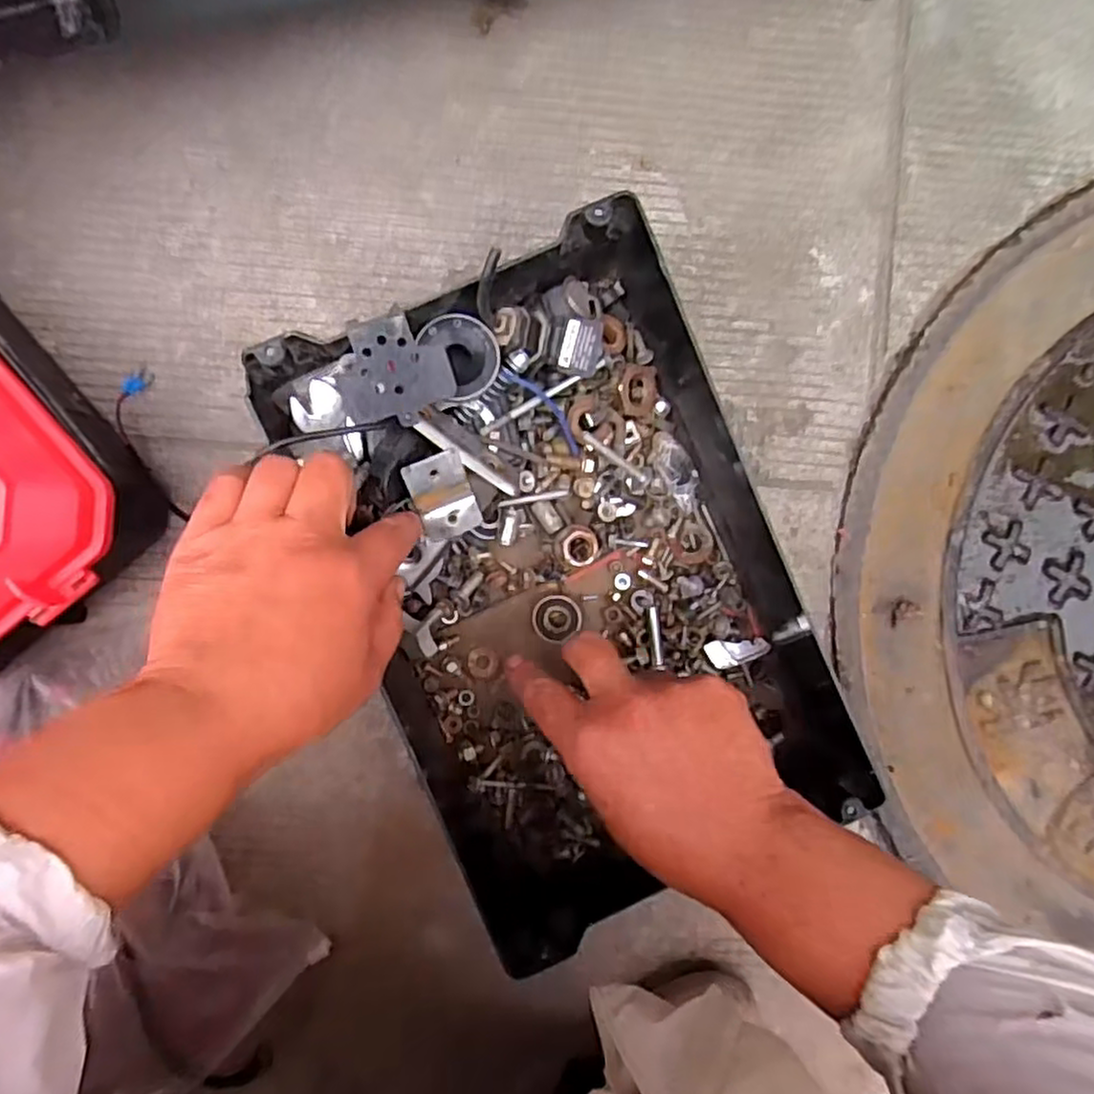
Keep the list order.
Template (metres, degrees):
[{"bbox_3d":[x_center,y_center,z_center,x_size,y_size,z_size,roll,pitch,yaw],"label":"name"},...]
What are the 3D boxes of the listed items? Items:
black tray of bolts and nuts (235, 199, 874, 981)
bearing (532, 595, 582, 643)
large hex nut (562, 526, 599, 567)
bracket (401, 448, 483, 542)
[{"bbox_3d":[0.019,0.017,0.391,0.240,0.087,0.329,-23,94,-1],"label":"black tray of bolts and nuts"},{"bbox_3d":[0.005,0.042,0.426,0.028,0.013,0.026,-36,93,-1],"label":"bearing"},{"bbox_3d":[0.020,-0.001,0.421,0.021,0.016,0.023,44,89,-3],"label":"large hex nut"},{"bbox_3d":[-0.054,-0.026,0.368,0.031,0.006,0.046,-24,121,-9],"label":"bracket"}]

